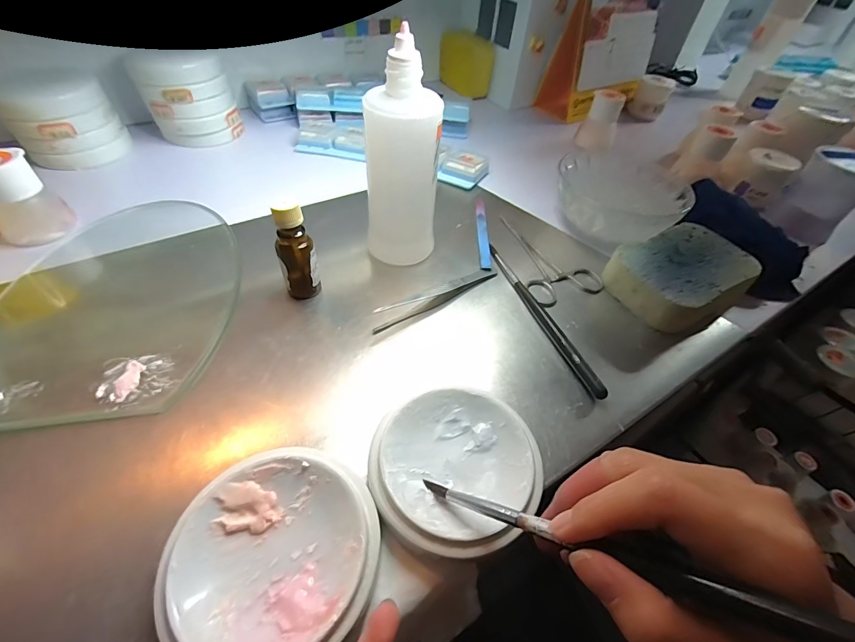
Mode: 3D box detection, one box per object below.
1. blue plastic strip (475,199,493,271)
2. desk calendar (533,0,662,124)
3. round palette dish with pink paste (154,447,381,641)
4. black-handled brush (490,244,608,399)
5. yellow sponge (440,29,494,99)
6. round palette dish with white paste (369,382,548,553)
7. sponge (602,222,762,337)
[{"bbox_3d":[0.053,-0.086,0.366,0.010,0.004,0.109,4,49,-1],"label":"blue plastic strip"},{"bbox_3d":[0.260,-0.391,0.550,0.164,0.153,0.083,-30,58,-27],"label":"desk calendar"},{"bbox_3d":[-0.068,0.106,0.176,0.088,0.024,0.085,2,49,-3],"label":"round palette dish with pink paste"},{"bbox_3d":[0.087,-0.008,0.300,0.008,0.010,0.160,-14,52,-16],"label":"black-handled brush"},{"bbox_3d":[0.058,-0.402,0.599,0.045,0.076,0.096,-17,53,-18],"label":"yellow sponge"},{"bbox_3d":[0.015,0.079,0.208,0.087,0.024,0.081,2,49,-3],"label":"round palette dish with white paste"},{"bbox_3d":[0.217,-0.039,0.327,0.115,0.033,0.079,-23,55,-23],"label":"sponge"}]

